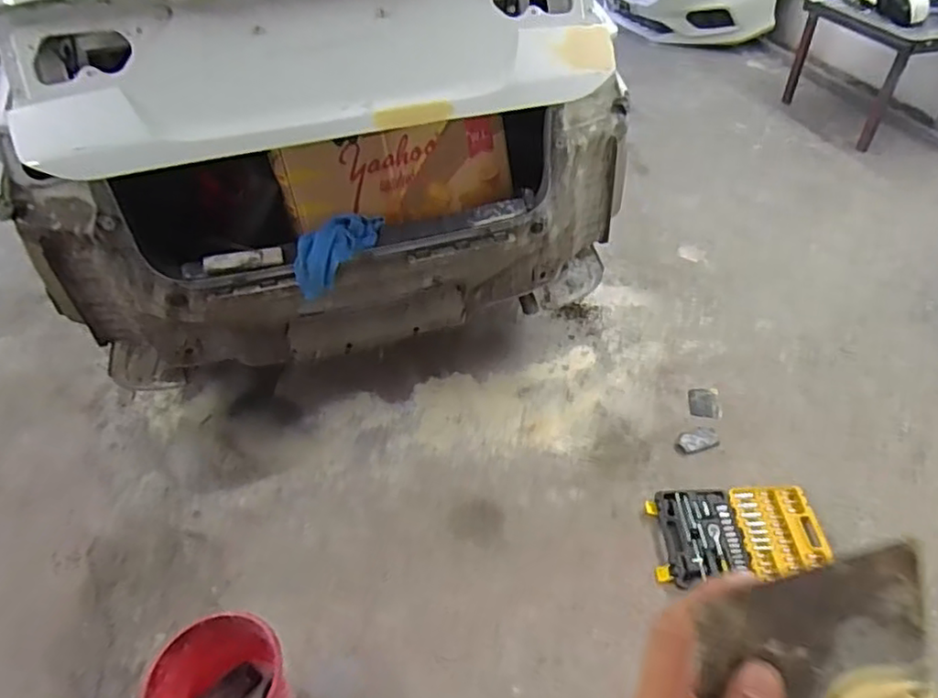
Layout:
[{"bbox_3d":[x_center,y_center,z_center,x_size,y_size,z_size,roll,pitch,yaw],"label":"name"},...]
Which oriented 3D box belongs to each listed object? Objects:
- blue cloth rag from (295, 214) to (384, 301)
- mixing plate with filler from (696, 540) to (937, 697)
[{"bbox_3d":[-0.293,-0.225,1.451,0.094,0.080,0.256,33,72,33],"label":"blue cloth rag"},{"bbox_3d":[0.151,0.157,0.271,0.095,0.010,0.132,-5,84,4],"label":"mixing plate with filler"}]

